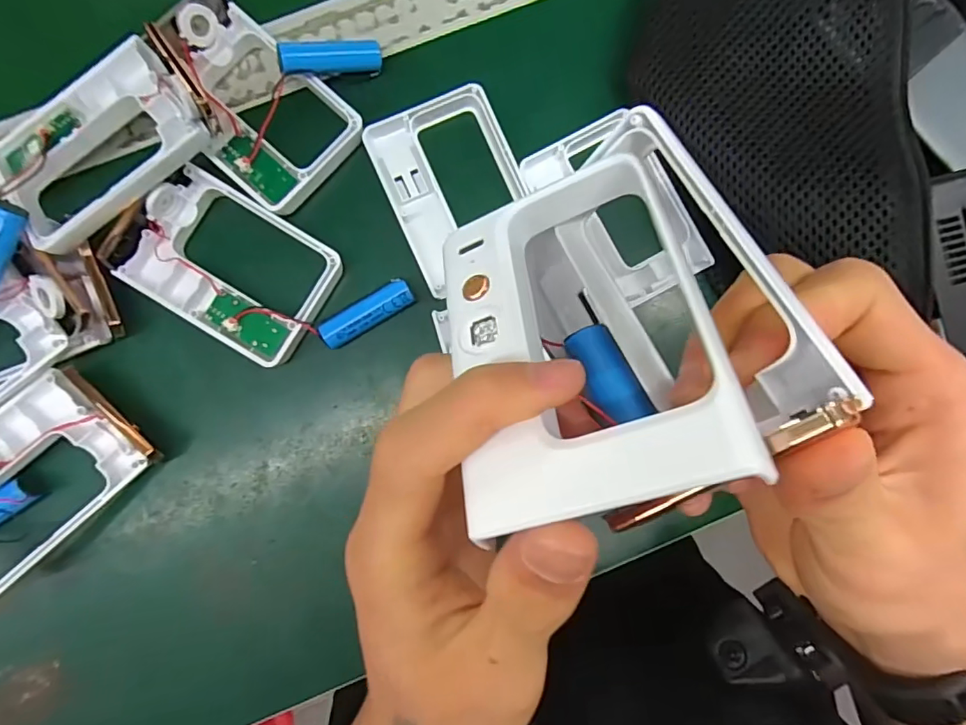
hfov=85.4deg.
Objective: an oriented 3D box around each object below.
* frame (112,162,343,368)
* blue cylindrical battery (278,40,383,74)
[{"bbox_3d":[-0.126,-0.048,0.264,0.094,0.012,0.067,31,88,0],"label":"frame"},{"bbox_3d":[-0.077,-0.154,0.264,0.051,0.009,0.012,-16,88,-23],"label":"blue cylindrical battery"}]

